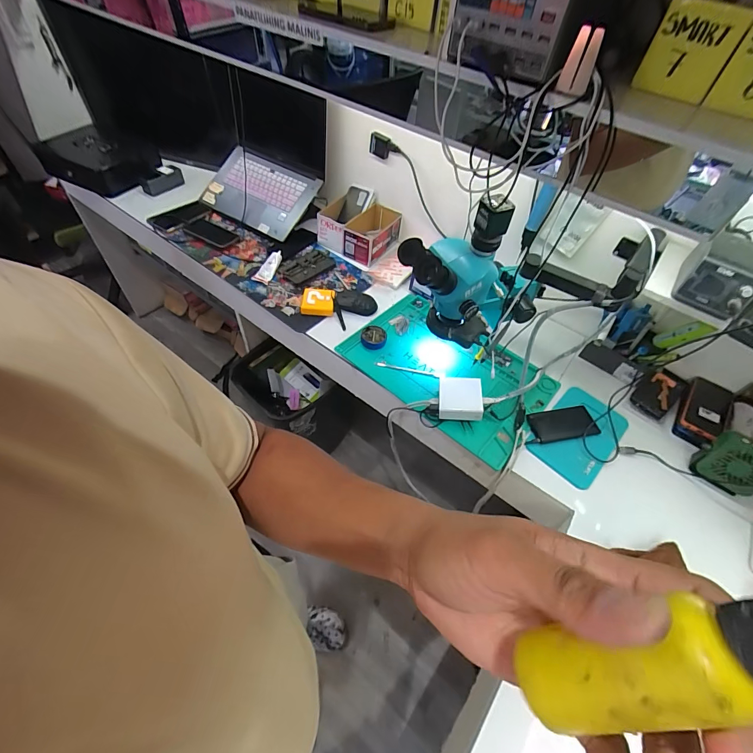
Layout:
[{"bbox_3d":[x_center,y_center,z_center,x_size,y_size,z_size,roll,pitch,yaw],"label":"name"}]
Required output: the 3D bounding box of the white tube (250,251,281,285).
[{"bbox_3d":[-0.293,-0.299,1.021,0.048,0.018,0.111,19,66,9],"label":"white tube"}]

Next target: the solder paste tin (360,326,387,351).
[{"bbox_3d":[-0.007,-0.092,0.904,0.061,0.019,0.063,3,52,-4],"label":"solder paste tin"}]

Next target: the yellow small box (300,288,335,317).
[{"bbox_3d":[-0.150,-0.189,0.959,0.083,0.027,0.082,2,52,-4],"label":"yellow small box"}]

